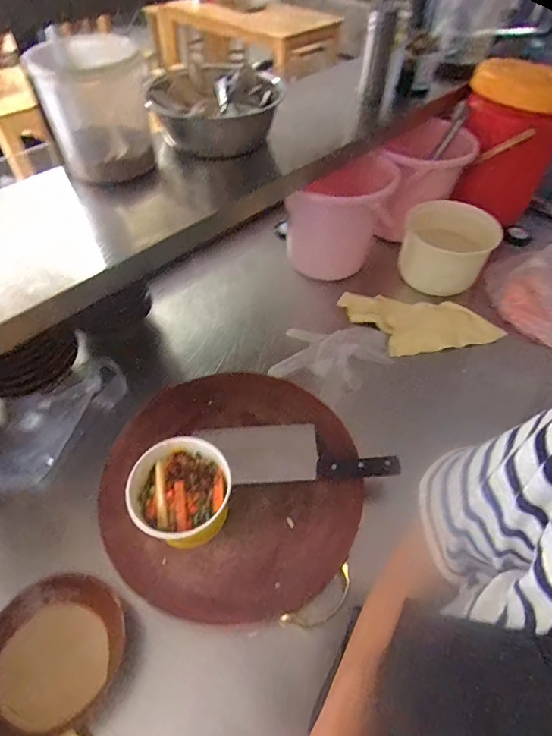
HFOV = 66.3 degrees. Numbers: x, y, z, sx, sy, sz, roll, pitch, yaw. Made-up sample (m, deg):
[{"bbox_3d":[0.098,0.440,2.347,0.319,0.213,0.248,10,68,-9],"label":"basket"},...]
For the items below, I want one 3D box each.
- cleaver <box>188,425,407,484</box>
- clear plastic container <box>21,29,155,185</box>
[{"bbox_3d":[0.032,0.125,0.656,0.296,0.018,0.096,0,51,-2],"label":"cleaver"},{"bbox_3d":[-0.270,-0.396,0.646,0.152,0.164,0.141,-17,54,-15],"label":"clear plastic container"}]

